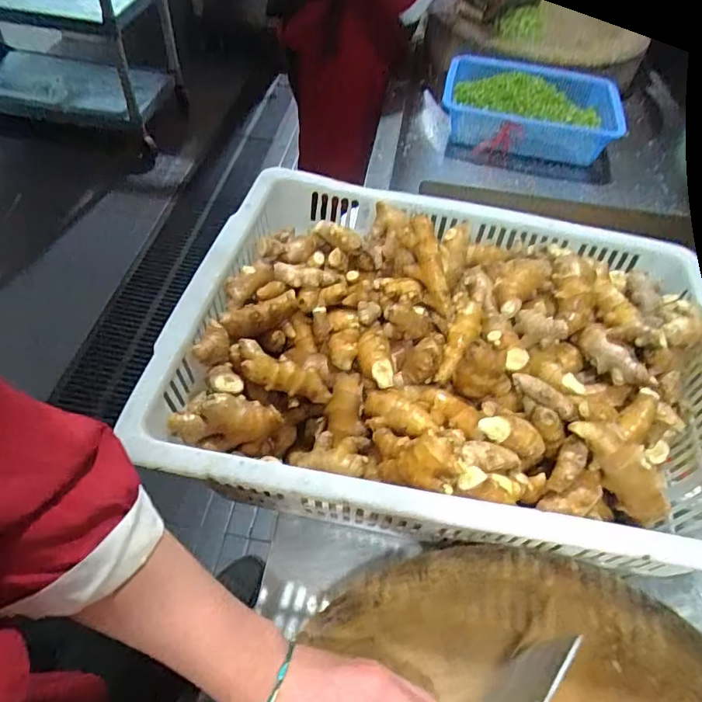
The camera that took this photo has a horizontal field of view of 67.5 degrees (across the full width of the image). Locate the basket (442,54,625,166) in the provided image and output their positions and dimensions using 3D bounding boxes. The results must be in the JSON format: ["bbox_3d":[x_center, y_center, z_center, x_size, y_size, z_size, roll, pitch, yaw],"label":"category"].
[{"bbox_3d":[0.308,-0.397,0.903,0.305,0.101,0.158,8,52,2],"label":"basket"}]

